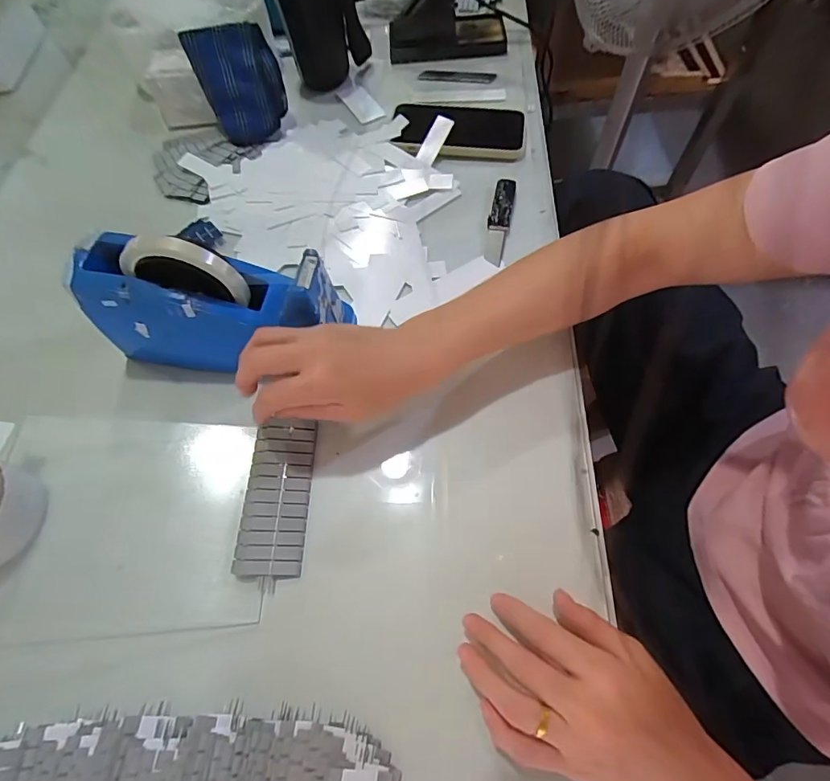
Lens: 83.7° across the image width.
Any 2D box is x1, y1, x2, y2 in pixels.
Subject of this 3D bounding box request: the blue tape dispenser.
[{"bbox_3d":[-0.167,-0.077,0.388,0.203,0.124,0.063,4,64,5],"label":"blue tape dispenser"}]

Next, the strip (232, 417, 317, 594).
[{"bbox_3d":[-0.109,0.083,0.369,0.048,0.011,0.122,0,63,3],"label":"strip"}]

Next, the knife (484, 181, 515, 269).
[{"bbox_3d":[0.090,-0.182,0.490,0.022,0.006,0.114,10,64,7],"label":"knife"}]

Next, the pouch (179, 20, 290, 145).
[{"bbox_3d":[-0.201,-0.358,0.542,0.089,0.115,0.016,-21,28,-5],"label":"pouch"}]

